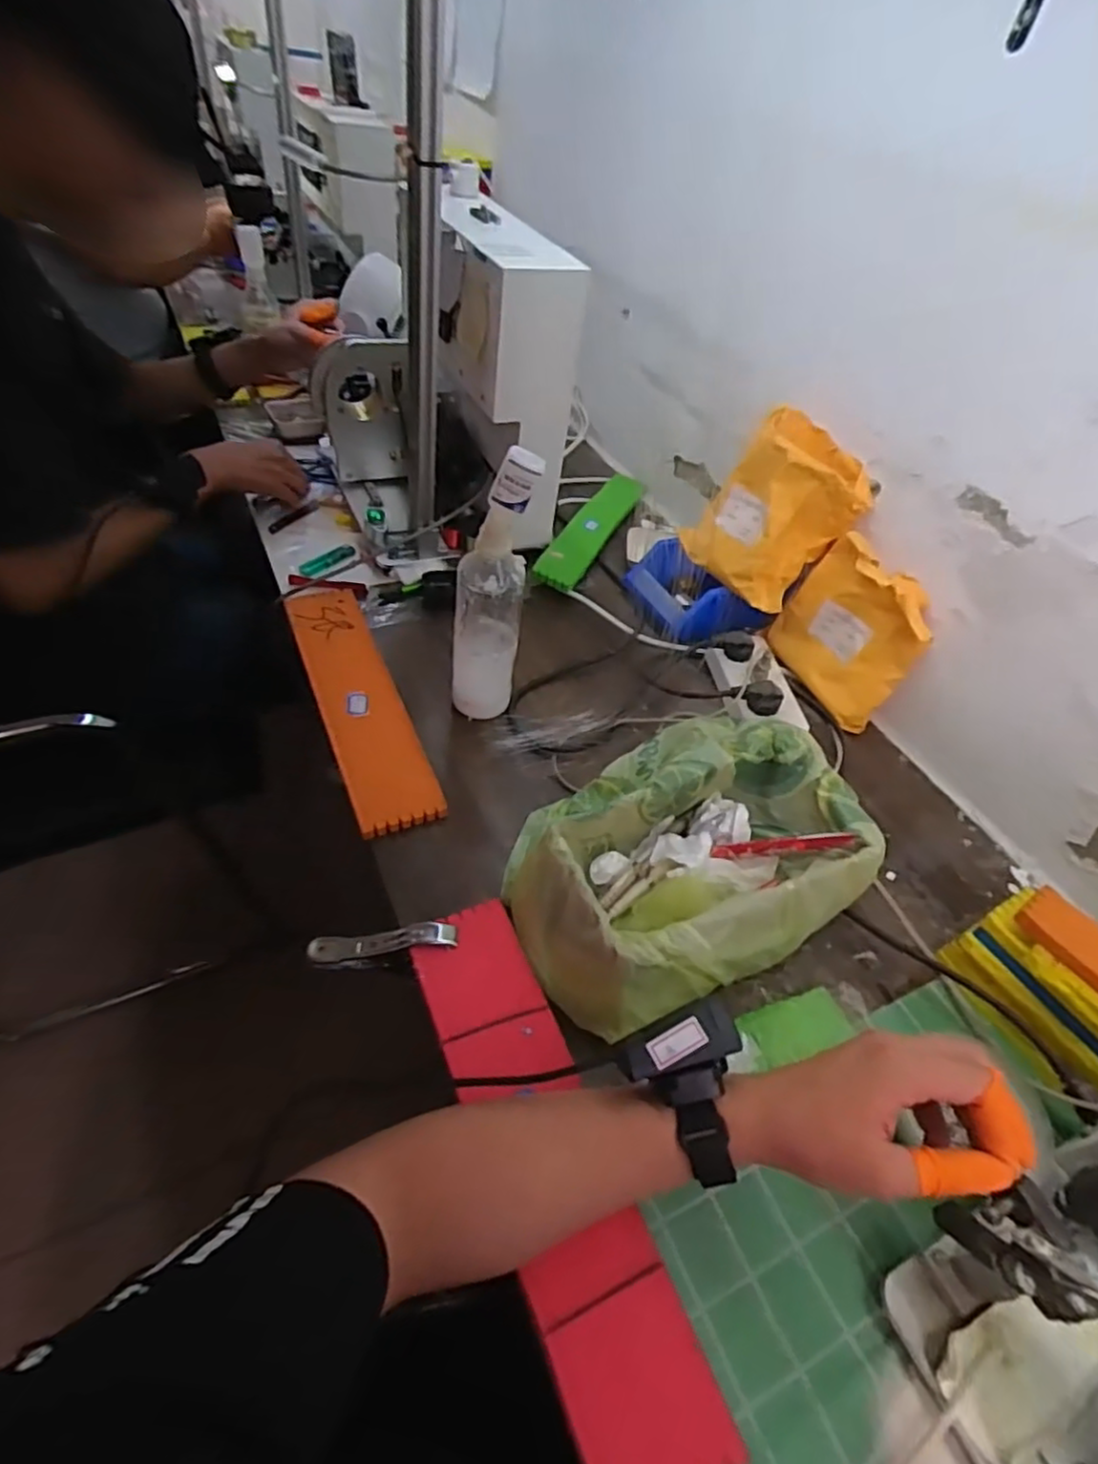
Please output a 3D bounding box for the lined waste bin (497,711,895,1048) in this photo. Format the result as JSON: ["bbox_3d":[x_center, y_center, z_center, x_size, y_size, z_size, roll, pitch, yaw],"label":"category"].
[{"bbox_3d":[0.107,0.101,0.578,0.287,0.119,0.220,-20,54,-26],"label":"lined waste bin"}]

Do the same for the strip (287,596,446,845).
[{"bbox_3d":[-0.208,-0.040,0.740,0.085,0.028,0.362,-14,51,-22],"label":"strip"}]

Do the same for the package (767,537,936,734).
[{"bbox_3d":[0.347,-0.122,0.788,0.035,0.168,0.165,-12,52,-29],"label":"package"}]

